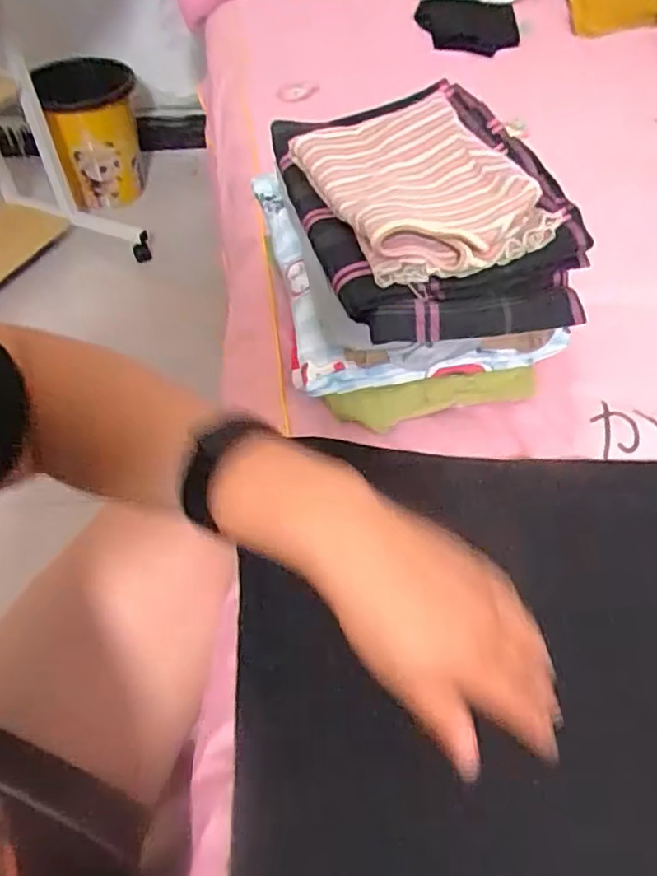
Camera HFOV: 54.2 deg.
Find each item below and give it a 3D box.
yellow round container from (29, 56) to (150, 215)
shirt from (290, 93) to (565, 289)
[{"bbox_3d":[-0.554,-0.730,1.555,0.204,0.295,0.196,-1,51,1],"label":"yellow round container"},{"bbox_3d":[0.067,-0.201,0.504,0.140,0.036,0.196,-19,53,-13],"label":"shirt"}]

